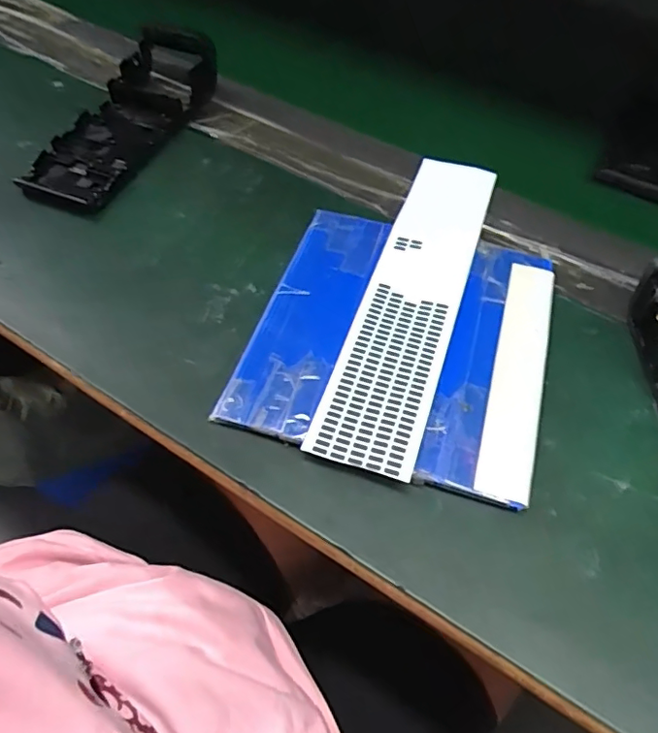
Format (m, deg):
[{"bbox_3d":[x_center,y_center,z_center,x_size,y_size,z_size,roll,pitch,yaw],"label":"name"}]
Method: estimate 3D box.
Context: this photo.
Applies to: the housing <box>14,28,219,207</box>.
[{"bbox_3d":[-0.181,-0.226,0.486,0.087,0.046,0.214,21,58,11],"label":"housing"}]

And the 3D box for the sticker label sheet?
[{"bbox_3d":[0.065,-0.059,0.405,0.067,0.006,0.302,16,56,11],"label":"sticker label sheet"}]

